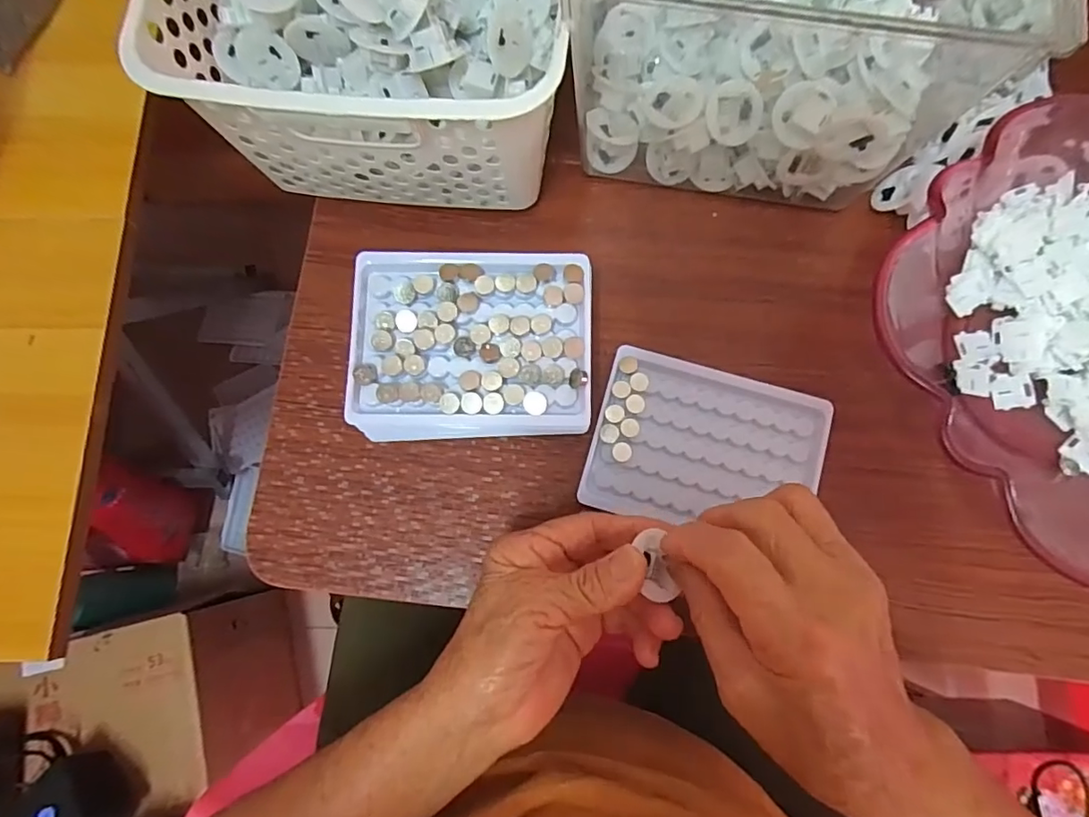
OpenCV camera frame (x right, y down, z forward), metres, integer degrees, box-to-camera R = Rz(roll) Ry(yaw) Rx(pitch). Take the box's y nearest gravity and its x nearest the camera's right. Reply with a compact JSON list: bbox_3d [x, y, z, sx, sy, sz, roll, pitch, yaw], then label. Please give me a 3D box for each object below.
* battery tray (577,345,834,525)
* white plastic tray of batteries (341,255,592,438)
[{"bbox_3d":[0.094,0.024,0.323,0.129,0.014,0.095,15,80,4],"label":"battery tray"},{"bbox_3d":[-0.040,-0.036,0.303,0.129,0.011,0.104,1,79,1],"label":"white plastic tray of batteries"}]

